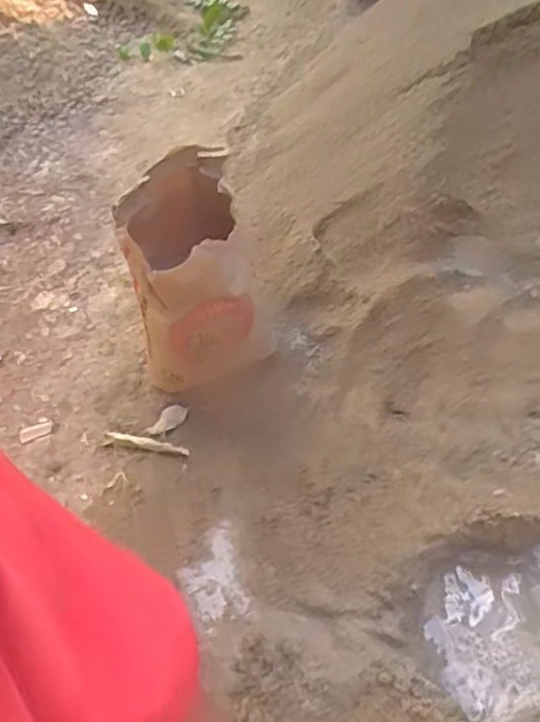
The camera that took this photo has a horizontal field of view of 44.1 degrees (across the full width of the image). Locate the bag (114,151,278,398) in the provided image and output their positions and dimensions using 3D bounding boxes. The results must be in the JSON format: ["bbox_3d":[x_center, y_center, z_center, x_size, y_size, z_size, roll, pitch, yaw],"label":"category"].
[{"bbox_3d":[-0.171,-0.185,1.685,0.318,0.603,0.312,-6,50,-2],"label":"bag"}]

